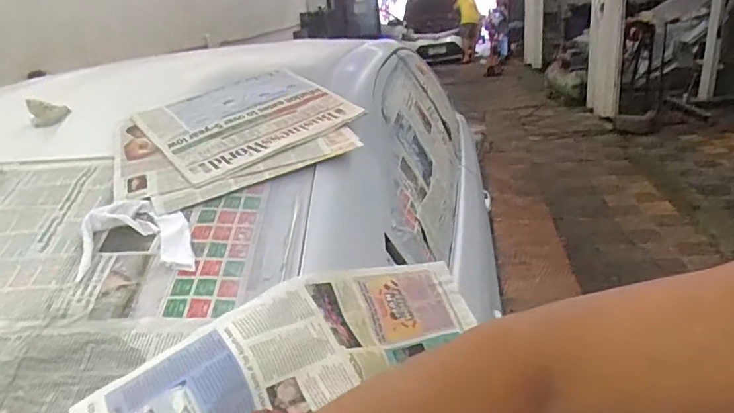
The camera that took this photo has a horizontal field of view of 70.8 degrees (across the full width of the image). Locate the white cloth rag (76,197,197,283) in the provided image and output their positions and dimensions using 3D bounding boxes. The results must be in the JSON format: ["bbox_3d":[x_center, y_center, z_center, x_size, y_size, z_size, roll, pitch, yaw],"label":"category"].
[{"bbox_3d":[-0.296,0.033,0.672,0.148,0.016,0.128,-4,46,-5],"label":"white cloth rag"}]

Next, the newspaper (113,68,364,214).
[{"bbox_3d":[-0.222,-0.130,0.859,0.377,0.014,0.326,-23,44,-24],"label":"newspaper"}]

